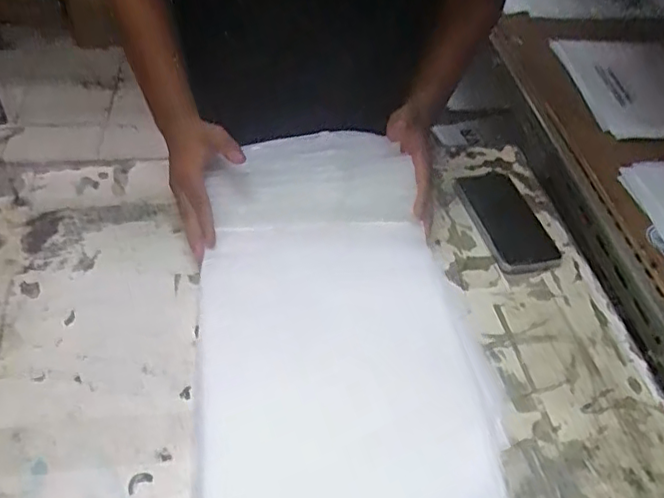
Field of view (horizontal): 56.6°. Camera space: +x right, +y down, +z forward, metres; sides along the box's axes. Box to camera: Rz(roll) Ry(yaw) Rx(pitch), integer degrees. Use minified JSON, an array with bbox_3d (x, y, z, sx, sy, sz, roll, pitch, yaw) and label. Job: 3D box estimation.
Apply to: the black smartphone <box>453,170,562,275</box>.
[{"bbox_3d":[0.218,-0.037,0.777,0.079,0.010,0.172,-7,48,-13],"label":"black smartphone"}]

